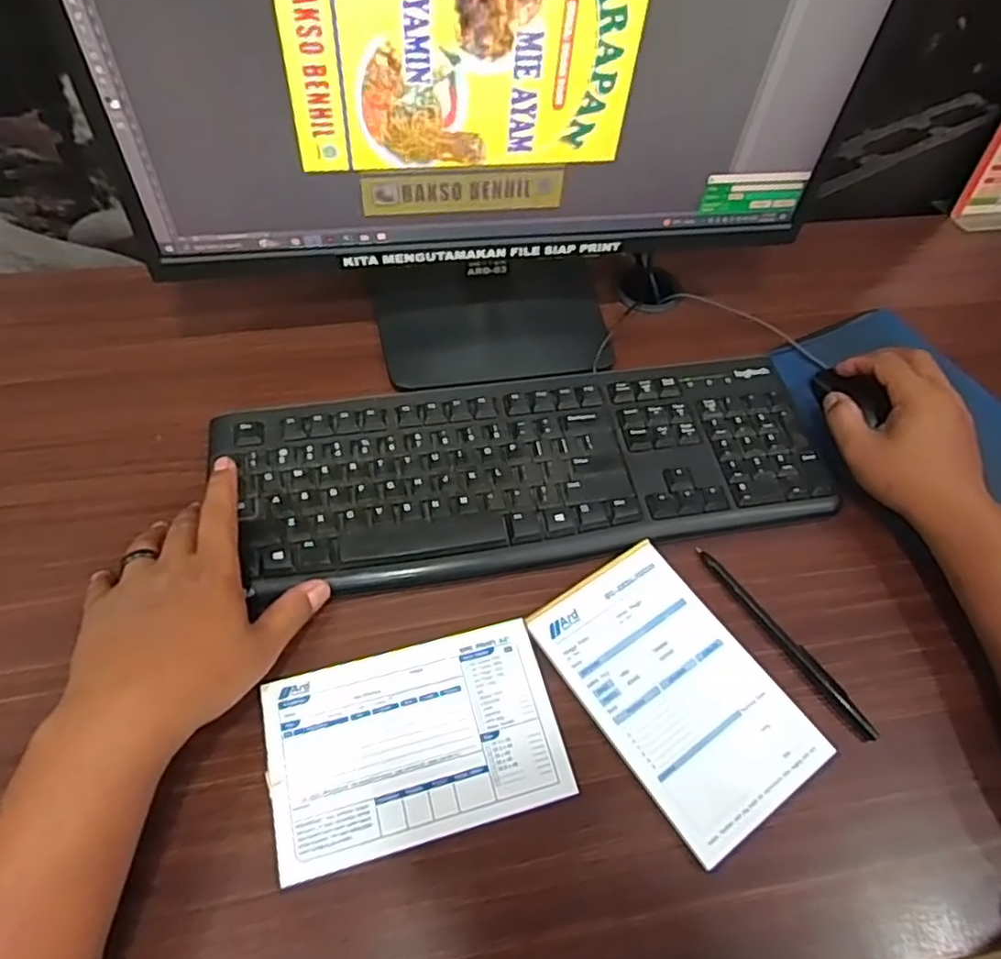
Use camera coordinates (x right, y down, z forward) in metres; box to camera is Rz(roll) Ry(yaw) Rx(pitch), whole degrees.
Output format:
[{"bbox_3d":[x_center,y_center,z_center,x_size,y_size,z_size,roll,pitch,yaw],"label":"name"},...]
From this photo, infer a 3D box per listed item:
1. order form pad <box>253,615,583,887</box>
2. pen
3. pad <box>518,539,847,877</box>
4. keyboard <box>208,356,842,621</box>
[{"bbox_3d":[-0.049,0.149,0.394,0.162,0.004,0.107,-12,57,-12],"label":"order form pad"},{"bbox_3d":[0.182,0.101,0.439,0.010,0.007,0.148,-28,61,-21],"label":"pen"},{"bbox_3d":[0.106,0.125,0.417,0.104,0.010,0.167,-28,61,-21],"label":"pad"},{"bbox_3d":[0.026,-0.011,0.492,0.414,0.019,0.146,-7,56,-9],"label":"keyboard"}]

